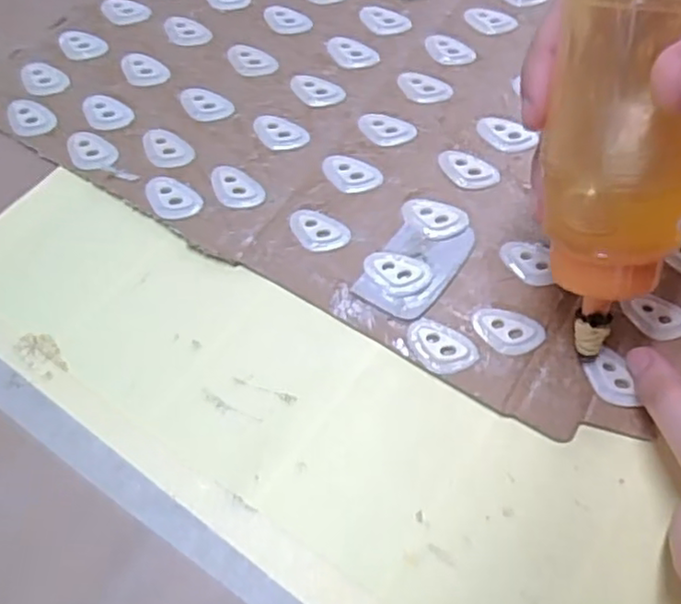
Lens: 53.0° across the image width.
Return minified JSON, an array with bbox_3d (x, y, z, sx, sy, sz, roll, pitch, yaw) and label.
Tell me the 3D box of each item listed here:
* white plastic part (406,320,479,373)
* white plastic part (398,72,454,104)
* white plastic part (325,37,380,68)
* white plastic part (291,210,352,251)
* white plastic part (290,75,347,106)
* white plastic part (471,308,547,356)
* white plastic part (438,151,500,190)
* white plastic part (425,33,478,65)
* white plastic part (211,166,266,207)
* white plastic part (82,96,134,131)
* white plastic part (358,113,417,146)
[{"bbox_3d":[0.036,0.016,0.246,0.026,0.004,0.017,21,62,11],"label":"white plastic part"},{"bbox_3d":[0.038,-0.097,0.308,0.025,0.004,0.014,11,60,6],"label":"white plastic part"},{"bbox_3d":[0.005,-0.116,0.319,0.026,0.004,0.014,22,62,12],"label":"white plastic part"},{"bbox_3d":[-0.009,-0.029,0.271,0.026,0.004,0.016,28,64,15],"label":"white plastic part"},{"bbox_3d":[-0.011,-0.095,0.307,0.025,0.004,0.014,9,60,5],"label":"white plastic part"},{"bbox_3d":[0.061,0.010,0.248,0.025,0.004,0.016,11,60,6],"label":"white plastic part"},{"bbox_3d":[0.052,-0.055,0.283,0.026,0.004,0.016,24,63,13],"label":"white plastic part"},{"bbox_3d":[0.051,-0.118,0.320,0.025,0.004,0.014,25,63,13],"label":"white plastic part"},{"bbox_3d":[-0.044,-0.047,0.281,0.026,0.004,0.015,32,65,17],"label":"white plastic part"},{"bbox_3d":[-0.104,-0.084,0.301,0.023,0.004,0.016,12,61,7],"label":"white plastic part"},{"bbox_3d":[0.020,-0.075,0.296,0.025,0.004,0.015,10,60,5],"label":"white plastic part"}]

